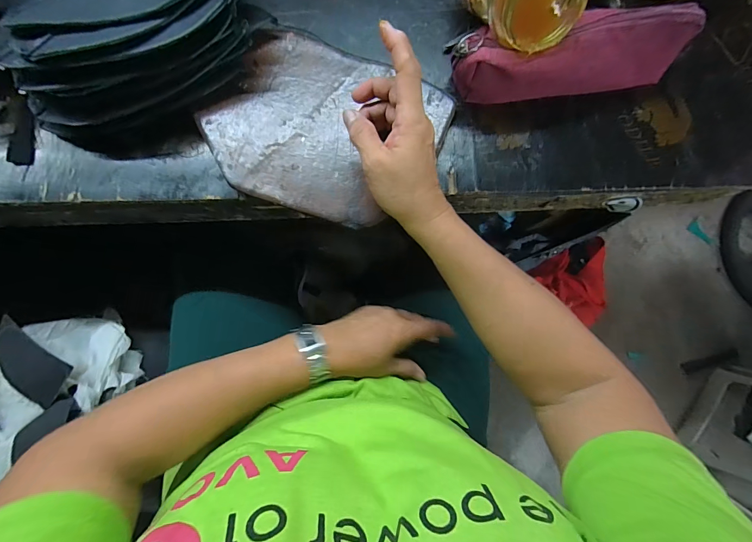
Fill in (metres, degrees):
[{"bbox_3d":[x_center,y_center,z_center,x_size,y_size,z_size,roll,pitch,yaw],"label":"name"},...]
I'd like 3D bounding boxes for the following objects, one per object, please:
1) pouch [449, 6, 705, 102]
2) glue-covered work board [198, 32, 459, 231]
[{"bbox_3d":[0.188,-0.207,0.355,0.228,0.072,0.063,-6,83,0],"label":"pouch"},{"bbox_3d":[-0.053,-0.141,0.373,0.218,0.021,0.171,24,84,3],"label":"glue-covered work board"}]

